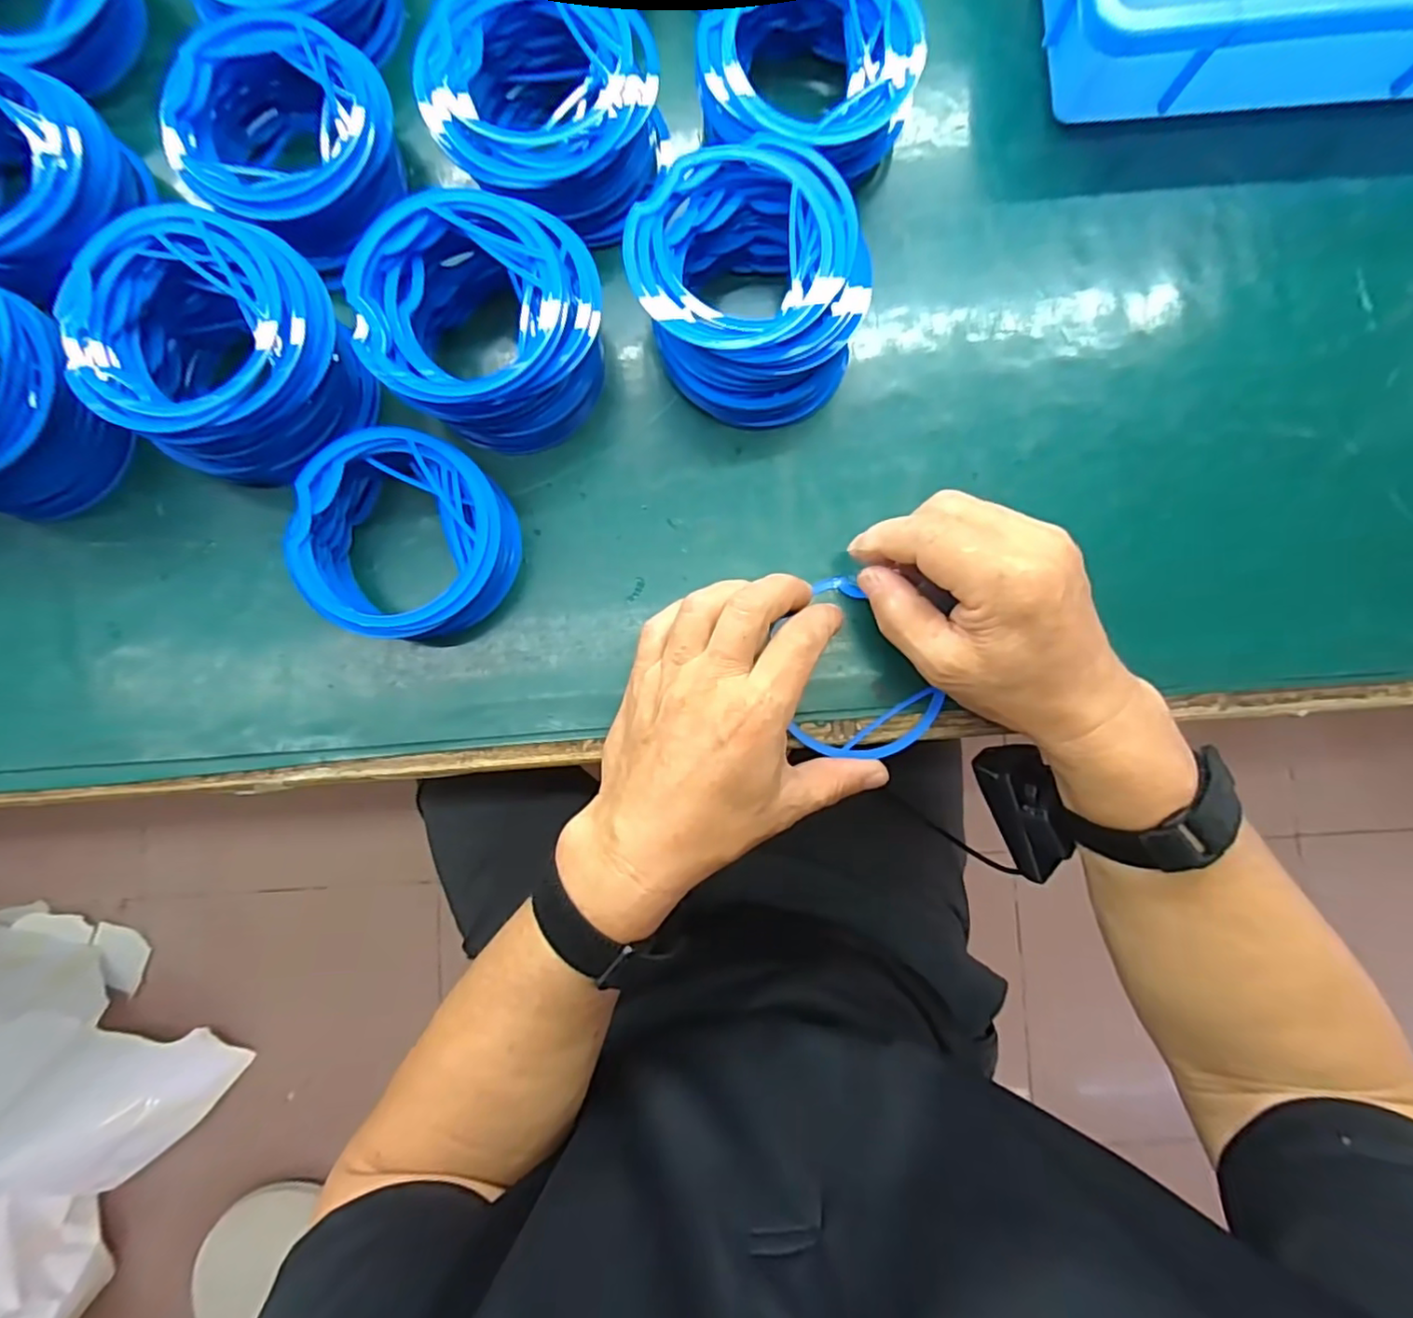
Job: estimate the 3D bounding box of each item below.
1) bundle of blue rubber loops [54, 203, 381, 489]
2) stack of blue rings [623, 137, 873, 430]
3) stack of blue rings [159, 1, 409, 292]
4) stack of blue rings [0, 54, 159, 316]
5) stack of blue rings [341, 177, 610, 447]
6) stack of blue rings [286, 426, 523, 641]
[{"bbox_3d":[-0.226,-0.145,0.302,0.105,0.064,0.109,0,85,0],"label":"bundle of blue rubber loops"},{"bbox_3d":[0.022,-0.180,0.310,0.106,0.054,0.110,-24,86,-2],"label":"stack of blue rings"},{"bbox_3d":[-0.211,-0.260,0.317,0.095,0.050,0.103,30,86,2],"label":"stack of blue rings"},{"bbox_3d":[-0.350,-0.239,0.312,0.096,0.052,0.100,19,85,2],"label":"stack of blue rings"},{"bbox_3d":[-0.109,-0.163,0.308,0.105,0.057,0.103,33,86,3],"label":"stack of blue rings"},{"bbox_3d":[-0.148,-0.059,0.311,0.097,0.035,0.095,17,85,1],"label":"stack of blue rings"}]

